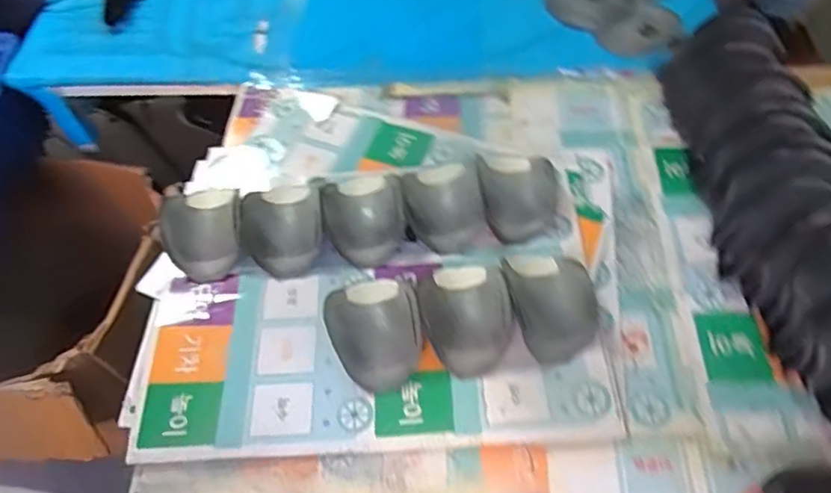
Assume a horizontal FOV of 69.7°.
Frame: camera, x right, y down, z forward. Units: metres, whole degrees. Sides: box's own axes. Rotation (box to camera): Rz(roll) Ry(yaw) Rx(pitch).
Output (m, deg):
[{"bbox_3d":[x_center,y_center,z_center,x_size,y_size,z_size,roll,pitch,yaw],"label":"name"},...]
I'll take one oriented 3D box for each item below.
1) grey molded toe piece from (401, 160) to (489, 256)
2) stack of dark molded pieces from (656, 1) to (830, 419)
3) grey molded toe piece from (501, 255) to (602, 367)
[{"bbox_3d":[0.039,-0.059,0.787,0.099,0.046,0.145,-10,57,-3],"label":"grey molded toe piece"},{"bbox_3d":[0.431,-0.026,0.698,0.165,0.115,0.600,-7,57,-2],"label":"stack of dark molded pieces"},{"bbox_3d":[0.161,0.057,0.694,0.109,0.042,0.141,-21,58,-11],"label":"grey molded toe piece"}]

